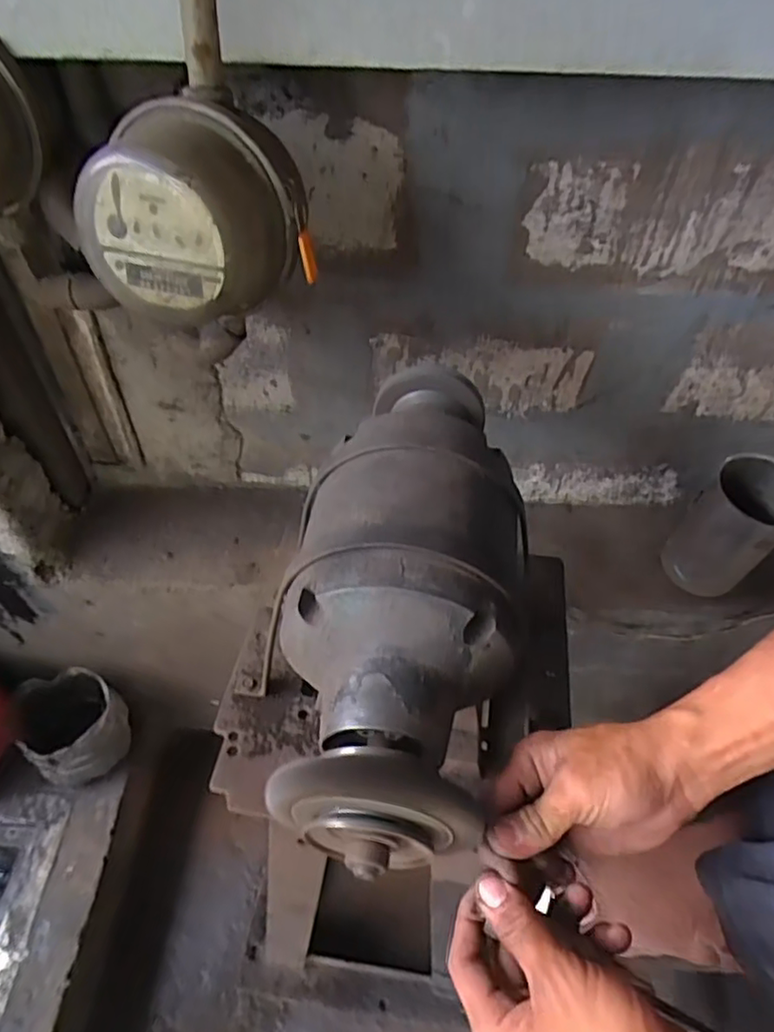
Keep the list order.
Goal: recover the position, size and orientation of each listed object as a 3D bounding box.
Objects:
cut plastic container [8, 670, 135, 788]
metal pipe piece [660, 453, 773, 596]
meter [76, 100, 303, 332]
[{"bbox_3d":[-0.541,0.368,1.091,0.178,0.156,0.161,35,54,25],"label":"cut plastic container"},{"bbox_3d":[0.494,0.025,0.901,0.122,0.205,0.125,2,47,-2],"label":"metal pipe piece"},{"bbox_3d":[-0.156,-0.247,0.515,0.162,0.143,0.108,10,48,5],"label":"meter"}]

